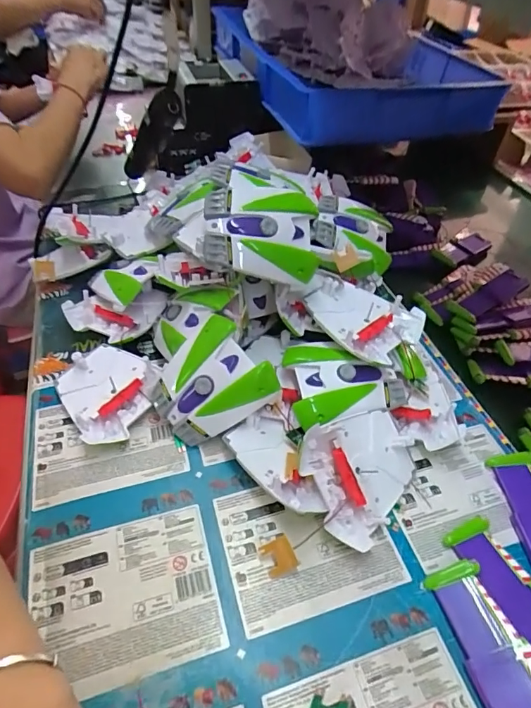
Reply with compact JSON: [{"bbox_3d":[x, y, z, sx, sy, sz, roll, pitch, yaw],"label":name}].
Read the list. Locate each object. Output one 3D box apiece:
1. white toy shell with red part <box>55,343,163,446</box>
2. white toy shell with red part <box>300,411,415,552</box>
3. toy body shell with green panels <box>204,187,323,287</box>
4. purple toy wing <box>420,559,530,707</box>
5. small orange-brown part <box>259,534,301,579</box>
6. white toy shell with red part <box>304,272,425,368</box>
[{"bbox_3d":[-0.163,0.040,0.440,0.101,0.028,0.094,1,47,-1],"label":"white toy shell with red part"},{"bbox_3d":[0.085,0.100,0.371,0.101,0.017,0.095,-17,84,-27],"label":"white toy shell with red part"},{"bbox_3d":[-0.004,-0.114,0.418,0.109,0.035,0.090,-1,91,-17],"label":"toy body shell with green panels"},{"bbox_3d":[0.160,0.206,0.297,0.050,0.008,0.119,-26,49,-1],"label":"purple toy wing"},{"bbox_3d":[0.011,0.161,0.344,0.024,0.013,0.026,-21,51,-20],"label":"small orange-brown part"},{"bbox_3d":[0.097,-0.041,0.452,0.097,0.033,0.112,-36,57,-29],"label":"white toy shell with red part"}]

